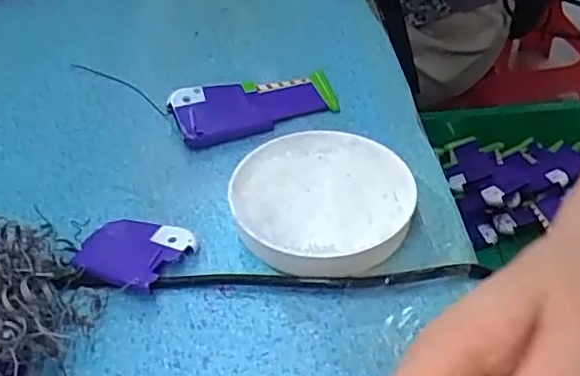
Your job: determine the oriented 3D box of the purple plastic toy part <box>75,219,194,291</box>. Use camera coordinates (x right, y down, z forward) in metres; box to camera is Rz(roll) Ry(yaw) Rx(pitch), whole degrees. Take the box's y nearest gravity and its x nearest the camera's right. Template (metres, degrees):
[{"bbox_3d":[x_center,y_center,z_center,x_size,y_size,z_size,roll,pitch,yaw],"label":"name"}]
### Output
[{"bbox_3d":[-0.092,0.035,0.357,0.060,0.012,0.050,19,47,20],"label":"purple plastic toy part"}]

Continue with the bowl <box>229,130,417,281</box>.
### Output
[{"bbox_3d":[0.019,0.008,0.368,0.100,0.028,0.100,-3,44,2],"label":"bowl"}]

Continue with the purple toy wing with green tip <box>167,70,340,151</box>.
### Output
[{"bbox_3d":[-0.024,-0.060,0.448,0.119,0.011,0.048,-11,60,-14],"label":"purple toy wing with green tip"}]

